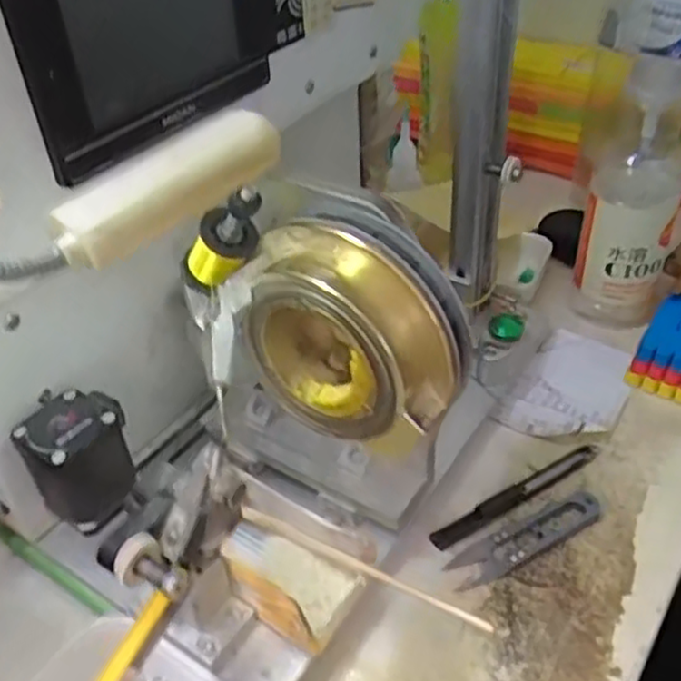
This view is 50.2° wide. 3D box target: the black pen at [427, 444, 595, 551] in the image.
[{"bbox_3d":[0.107,0.090,0.435,0.124,0.007,0.011,-24,44,-21],"label":"black pen"}]

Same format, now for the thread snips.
[{"bbox_3d":[0.105,0.111,0.412,0.096,0.007,0.021,-20,43,-18],"label":"thread snips"}]

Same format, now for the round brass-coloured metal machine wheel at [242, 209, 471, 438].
[{"bbox_3d":[0.004,-0.005,0.333,0.100,0.093,0.043,19,46,25],"label":"round brass-coloured metal machine wheel"}]

